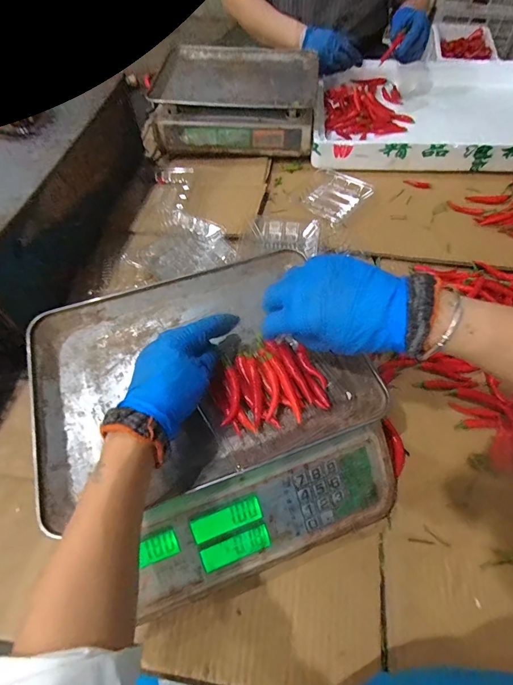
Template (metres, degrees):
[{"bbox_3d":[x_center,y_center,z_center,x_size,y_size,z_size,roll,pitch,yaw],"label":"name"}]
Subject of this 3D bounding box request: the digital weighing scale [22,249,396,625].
[{"bbox_3d":[-0.047,0.081,0.414,0.322,0.129,0.319,-18,60,-11],"label":"digital weighing scale"}]

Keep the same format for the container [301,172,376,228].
[{"bbox_3d":[0.150,-0.271,0.689,0.121,0.023,0.094,-39,66,-21],"label":"container"}]

